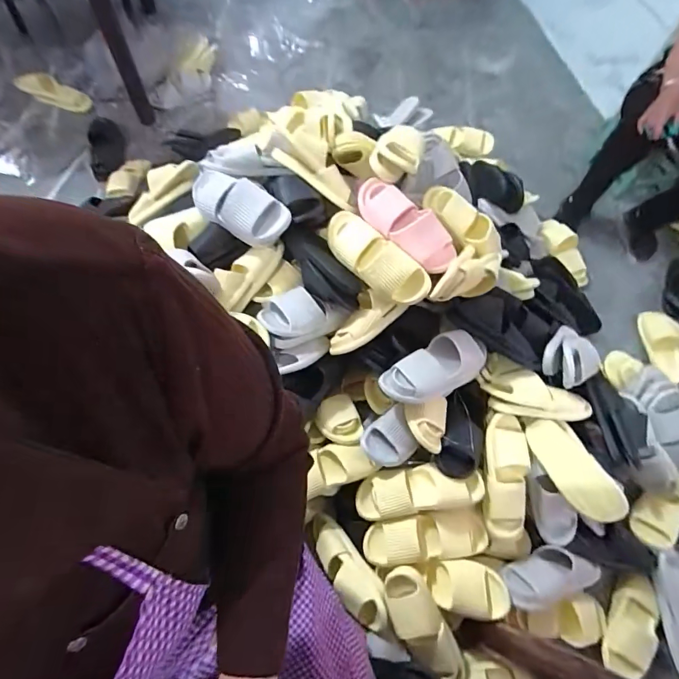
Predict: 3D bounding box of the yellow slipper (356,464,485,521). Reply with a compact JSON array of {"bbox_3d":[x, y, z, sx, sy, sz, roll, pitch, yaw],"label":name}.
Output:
[{"bbox_3d":[0.186,0.355,0.925,0.294,0.062,0.106,-11,63,12],"label":"yellow slipper"}]

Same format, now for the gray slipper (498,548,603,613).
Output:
[{"bbox_3d":[0.503,0.569,0.953,0.263,0.075,0.109,-8,56,-23],"label":"gray slipper"}]

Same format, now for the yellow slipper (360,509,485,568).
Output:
[{"bbox_3d":[0.205,0.461,0.920,0.292,0.068,0.102,-4,64,-5],"label":"yellow slipper"}]

